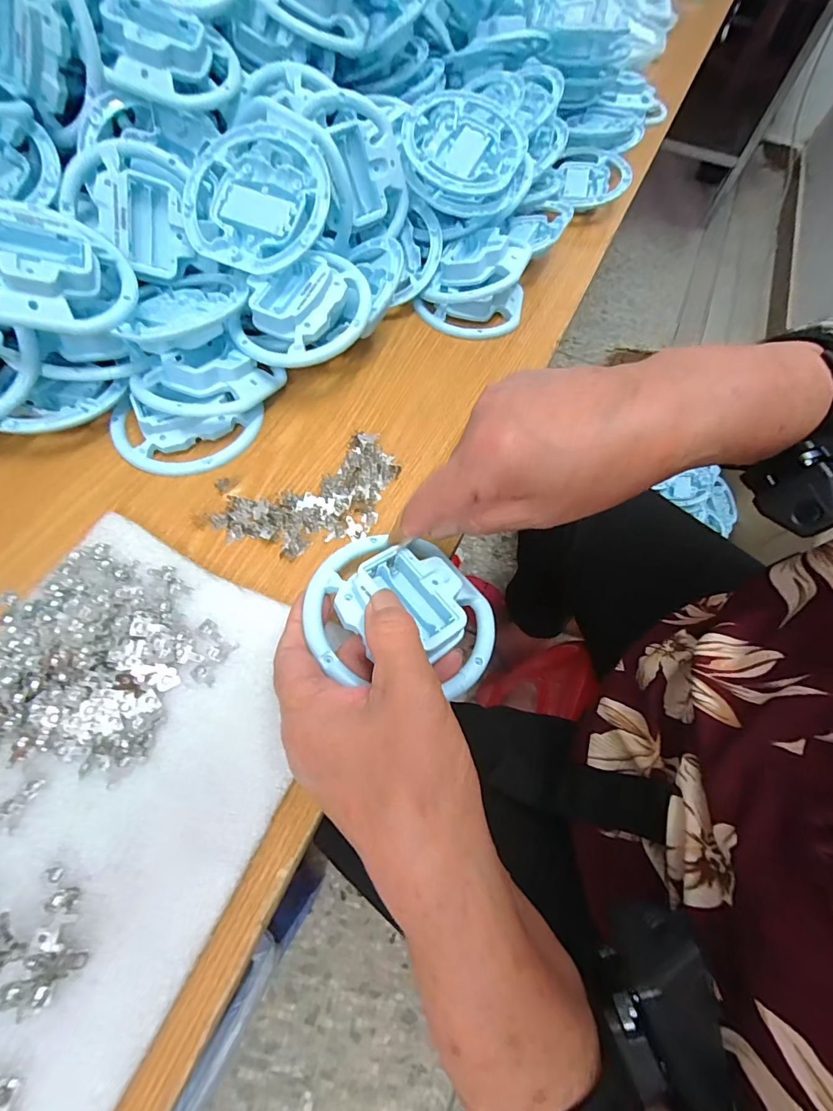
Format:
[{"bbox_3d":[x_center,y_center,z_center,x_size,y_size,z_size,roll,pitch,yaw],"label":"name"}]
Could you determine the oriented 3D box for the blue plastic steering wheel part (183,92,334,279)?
[{"bbox_3d":[-0.110,-0.246,0.320,0.103,0.028,0.102,-4,89,7],"label":"blue plastic steering wheel part"}]

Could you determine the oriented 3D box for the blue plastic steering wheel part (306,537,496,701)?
[{"bbox_3d":[-0.009,0.032,0.241,0.101,0.028,0.085,26,64,11],"label":"blue plastic steering wheel part"}]

